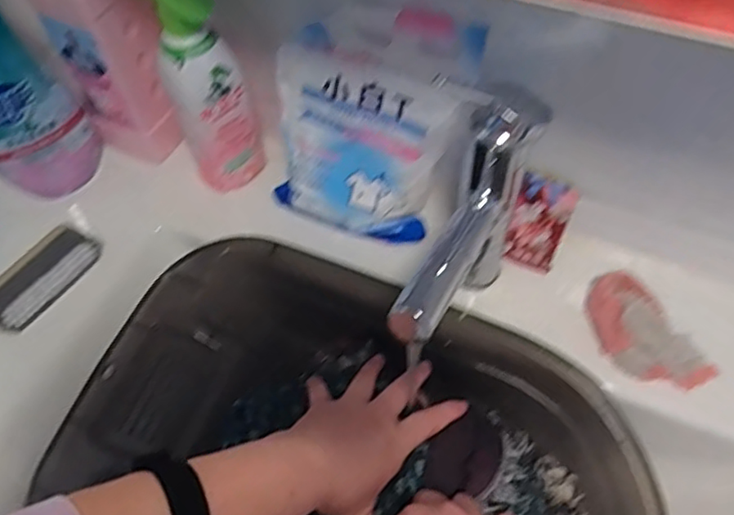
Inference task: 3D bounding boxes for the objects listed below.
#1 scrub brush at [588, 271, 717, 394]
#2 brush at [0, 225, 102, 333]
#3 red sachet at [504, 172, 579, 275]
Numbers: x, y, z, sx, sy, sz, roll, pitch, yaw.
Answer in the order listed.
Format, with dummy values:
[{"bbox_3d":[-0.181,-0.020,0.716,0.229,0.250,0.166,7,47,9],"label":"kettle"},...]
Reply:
[{"bbox_3d":[0.226,0.062,0.499,0.068,0.034,0.113,-41,64,-21],"label":"scrub brush"},{"bbox_3d":[-0.337,0.051,0.542,0.044,0.035,0.215,38,67,24],"label":"brush"},{"bbox_3d":[0.149,-0.030,0.539,0.047,0.081,0.007,24,28,17],"label":"red sachet"}]

